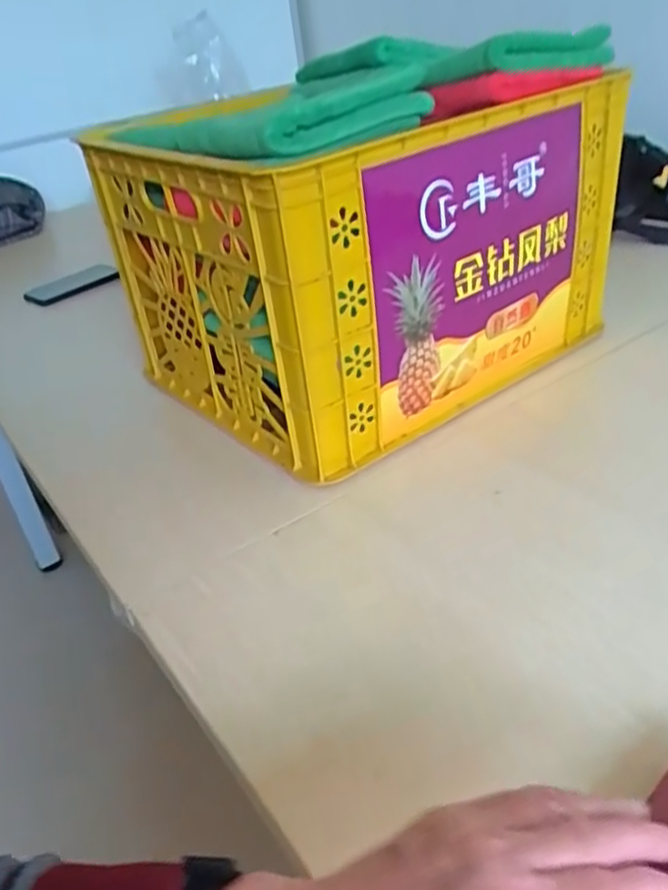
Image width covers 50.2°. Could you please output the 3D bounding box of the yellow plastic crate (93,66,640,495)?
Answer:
[{"bbox_3d":[0.025,-0.231,0.802,0.447,0.267,0.372,-29,38,-30],"label":"yellow plastic crate"}]

